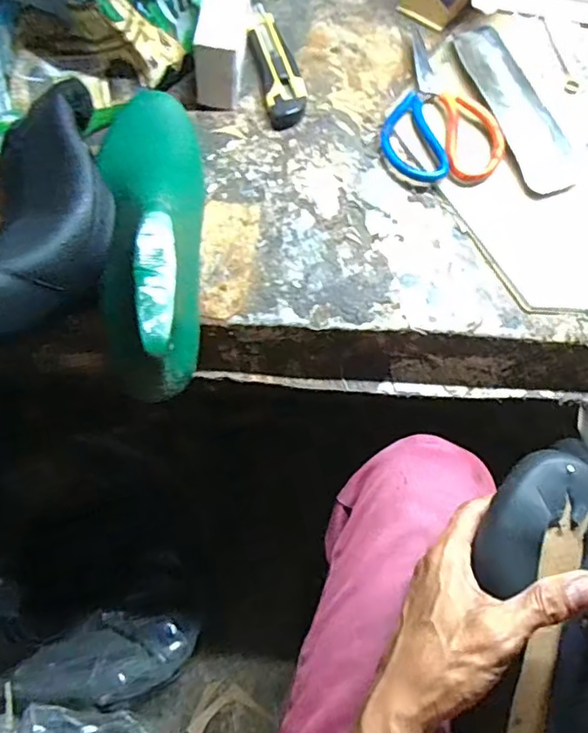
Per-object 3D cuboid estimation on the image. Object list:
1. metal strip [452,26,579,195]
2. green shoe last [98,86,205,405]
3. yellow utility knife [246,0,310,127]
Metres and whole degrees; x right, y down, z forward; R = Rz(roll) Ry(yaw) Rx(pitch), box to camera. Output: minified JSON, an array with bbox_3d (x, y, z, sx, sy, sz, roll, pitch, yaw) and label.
[{"bbox_3d":[0.204,-0.243,0.535,0.051,0.008,0.190,-17,70,-7],"label":"metal strip"},{"bbox_3d":[-0.109,-0.108,0.442,0.078,0.099,0.268,-7,70,-3],"label":"green shoe last"},{"bbox_3d":[-0.019,-0.300,0.561,0.038,0.017,0.152,-12,70,-5],"label":"yellow utility knife"}]

